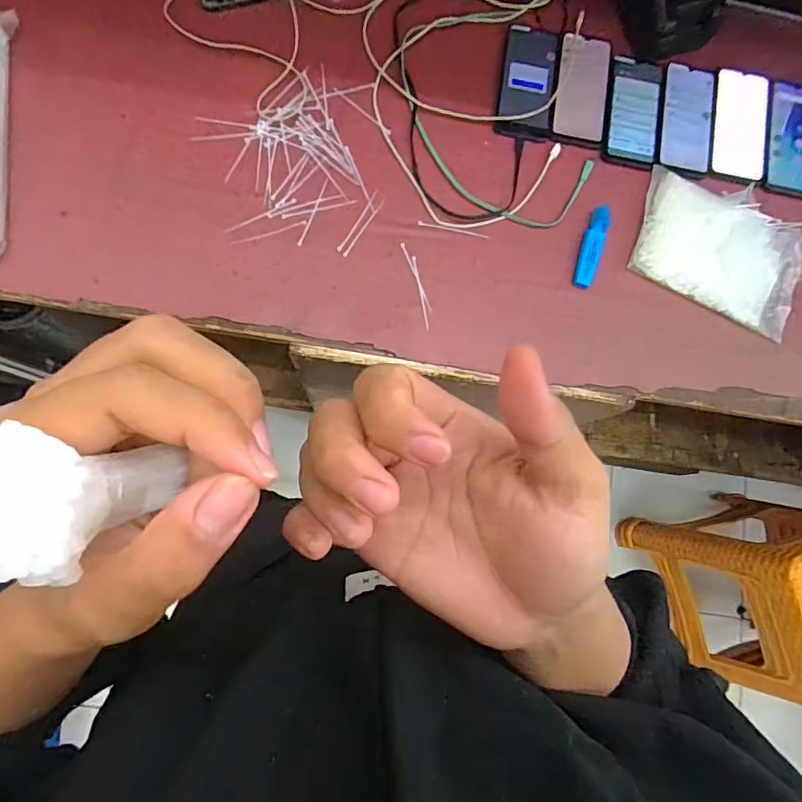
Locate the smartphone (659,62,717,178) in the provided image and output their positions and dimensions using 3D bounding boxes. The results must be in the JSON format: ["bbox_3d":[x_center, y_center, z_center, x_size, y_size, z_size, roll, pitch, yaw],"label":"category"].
[{"bbox_3d":[0.401,-0.393,0.720,0.077,0.010,0.180,10,77,-5],"label":"smartphone"}]

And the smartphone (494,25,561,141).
[{"bbox_3d":[0.174,-0.434,0.705,0.073,0.007,0.162,10,83,-4],"label":"smartphone"}]

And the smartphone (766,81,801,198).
[{"bbox_3d":[0.561,-0.371,0.727,0.083,0.006,0.177,12,82,-4],"label":"smartphone"}]

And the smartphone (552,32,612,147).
[{"bbox_3d":[0.250,-0.428,0.707,0.075,0.007,0.163,9,83,-4],"label":"smartphone"}]

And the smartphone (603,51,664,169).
[{"bbox_3d":[0.324,-0.404,0.715,0.074,0.015,0.171,10,83,-4],"label":"smartphone"}]

